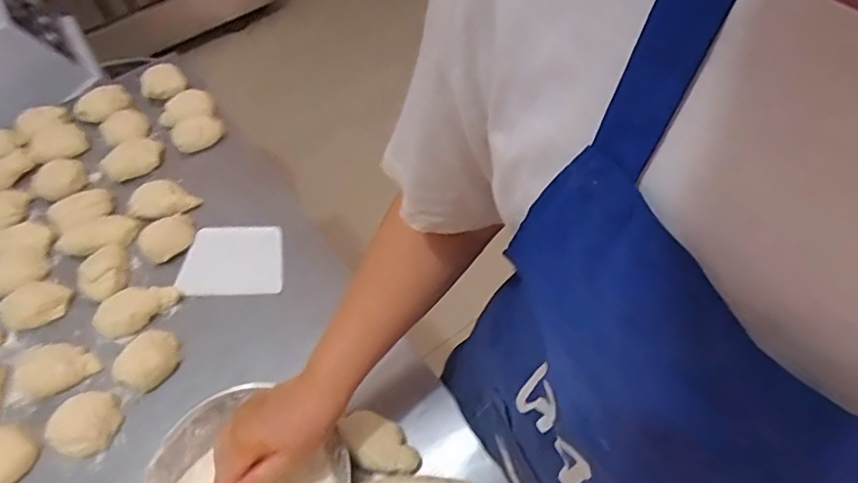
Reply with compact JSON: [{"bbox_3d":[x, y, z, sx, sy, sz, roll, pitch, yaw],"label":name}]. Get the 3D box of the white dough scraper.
[{"bbox_3d":[-0.250,0.023,0.748,0.128,0.009,0.097,-2,63,-4],"label":"white dough scraper"}]

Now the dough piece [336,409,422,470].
[{"bbox_3d":[-0.053,0.204,0.597,0.053,0.024,0.078,-32,61,-17],"label":"dough piece"}]

